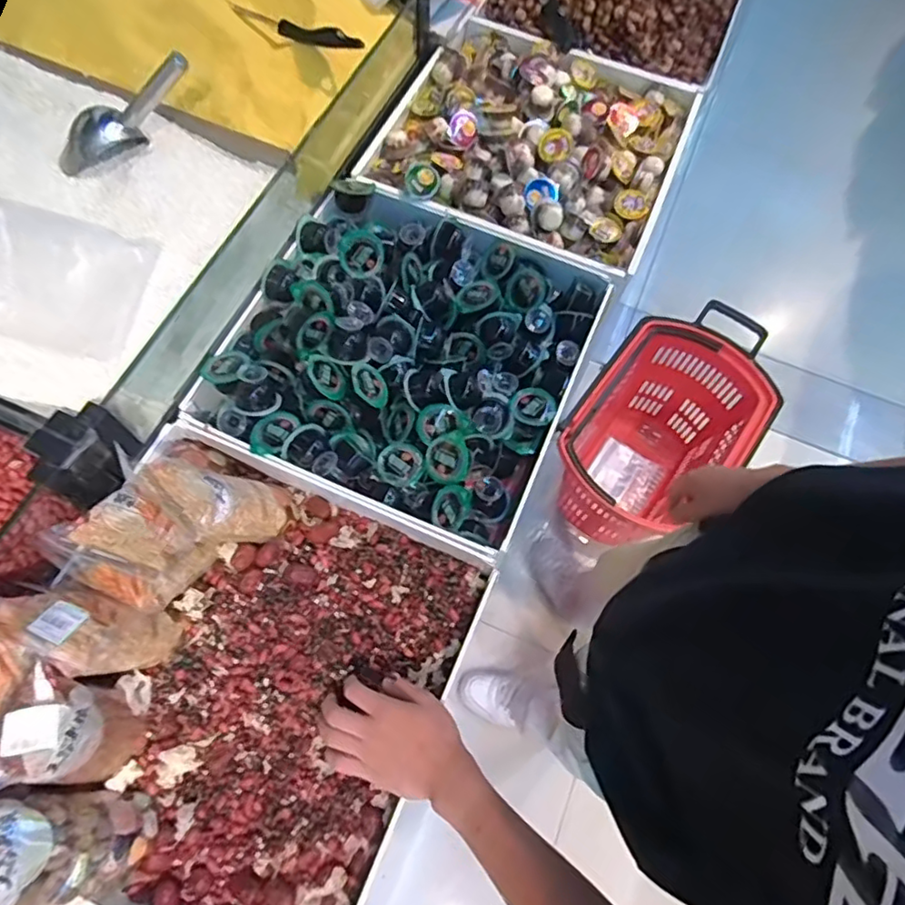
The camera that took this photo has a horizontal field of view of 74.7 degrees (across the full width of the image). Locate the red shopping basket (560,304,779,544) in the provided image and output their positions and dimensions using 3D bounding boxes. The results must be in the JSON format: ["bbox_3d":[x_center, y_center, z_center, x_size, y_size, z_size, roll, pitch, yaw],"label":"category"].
[{"bbox_3d":[0.473,-0.036,1.386,0.338,0.363,0.570,37,70,12],"label":"red shopping basket"}]

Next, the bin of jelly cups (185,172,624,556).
[{"bbox_3d":[-0.051,-0.136,0.752,0.407,0.101,0.415,23,67,7],"label":"bin of jelly cups"}]

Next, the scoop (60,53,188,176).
[{"bbox_3d":[-0.344,-0.362,0.649,0.178,0.058,0.054,-25,67,19],"label":"scoop"}]

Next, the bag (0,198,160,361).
[{"bbox_3d":[-0.408,-0.183,0.590,0.189,0.061,0.141,11,66,2],"label":"bag"}]

